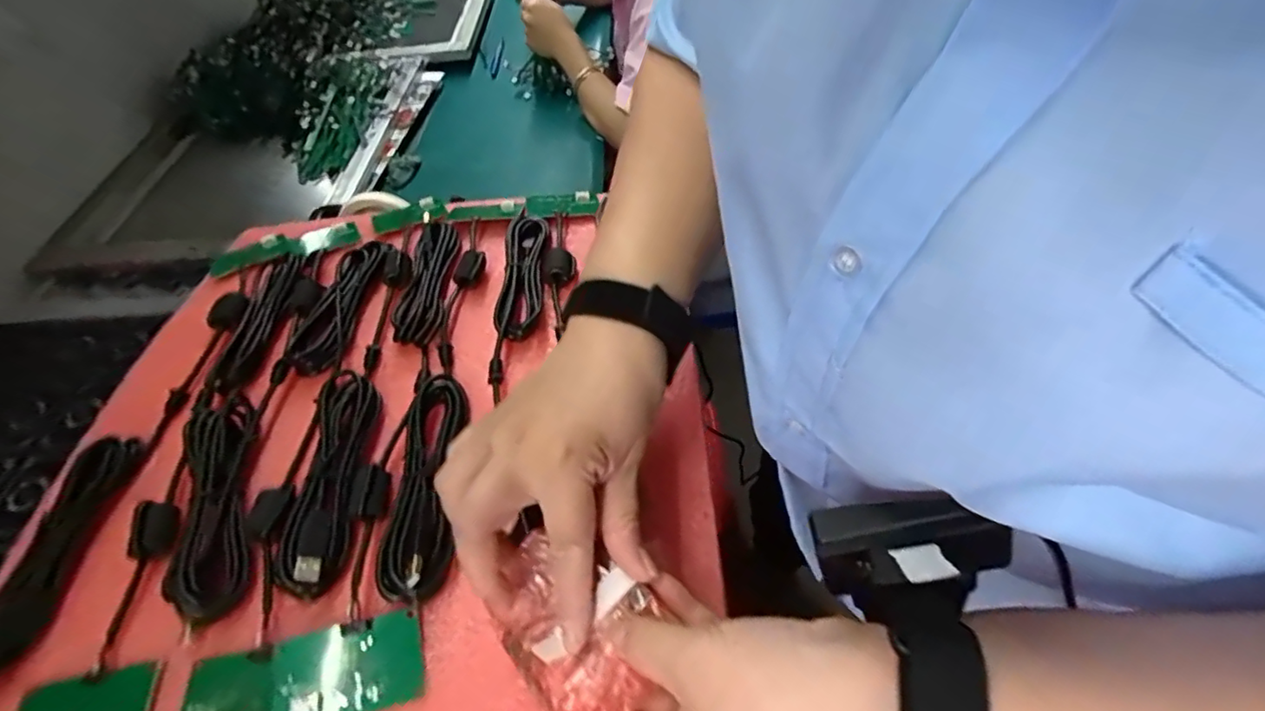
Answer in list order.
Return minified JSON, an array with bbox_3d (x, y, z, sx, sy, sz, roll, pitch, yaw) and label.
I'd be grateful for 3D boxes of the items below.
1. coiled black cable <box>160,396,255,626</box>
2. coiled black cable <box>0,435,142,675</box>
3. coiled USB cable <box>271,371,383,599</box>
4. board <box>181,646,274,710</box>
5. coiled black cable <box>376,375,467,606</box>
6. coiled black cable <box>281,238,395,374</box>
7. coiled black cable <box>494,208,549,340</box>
[{"bbox_3d":[-0.261,0.085,0.367,0.043,0.022,0.155,-17,51,-8],"label":"coiled black cable"},{"bbox_3d":[-0.341,0.114,0.352,0.024,0.018,0.151,-5,50,2],"label":"coiled black cable"},{"bbox_3d":[-0.191,0.071,0.374,0.038,0.024,0.150,-6,50,1],"label":"coiled USB cable"},{"bbox_3d":[-0.207,0.176,0.305,0.048,0.006,0.043,-11,51,-3],"label":"board"},{"bbox_3d":[-0.125,0.073,0.365,0.040,0.016,0.147,-5,50,2],"label":"coiled black cable"},{"bbox_3d":[-0.236,-0.045,0.481,0.038,0.019,0.142,2,51,8],"label":"coiled black cable"},{"bbox_3d":[-0.091,-0.071,0.490,0.036,0.011,0.149,-4,50,3],"label":"coiled black cable"}]

